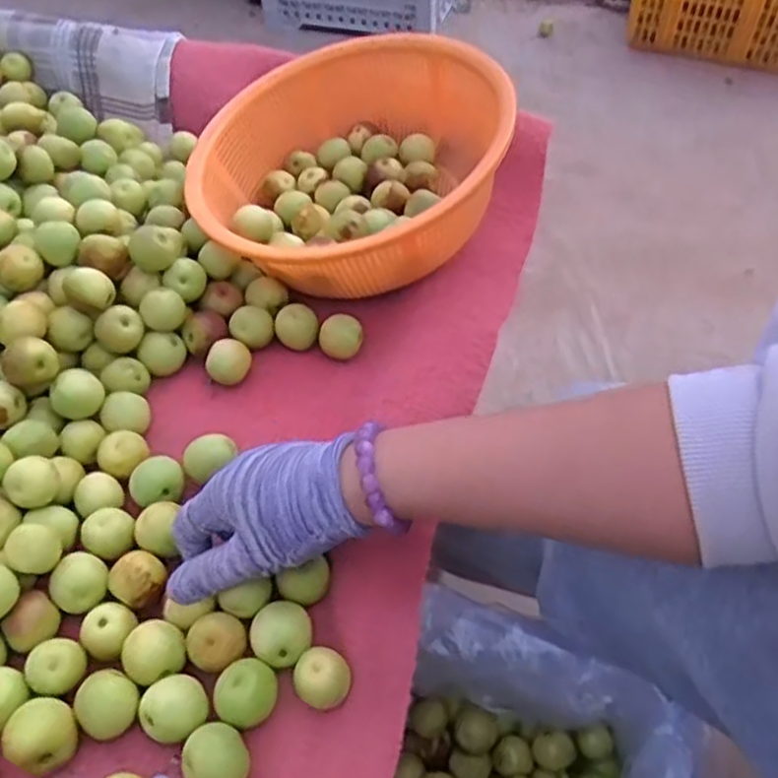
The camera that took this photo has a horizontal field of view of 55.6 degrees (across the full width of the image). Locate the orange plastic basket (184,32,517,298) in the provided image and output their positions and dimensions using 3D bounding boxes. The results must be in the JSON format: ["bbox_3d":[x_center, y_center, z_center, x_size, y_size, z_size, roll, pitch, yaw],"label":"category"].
[{"bbox_3d":[-0.029,-0.183,0.620,0.260,0.110,0.250,-9,51,10],"label":"orange plastic basket"}]

